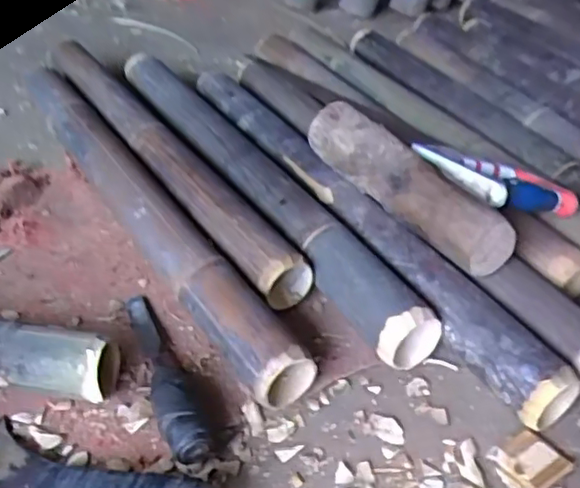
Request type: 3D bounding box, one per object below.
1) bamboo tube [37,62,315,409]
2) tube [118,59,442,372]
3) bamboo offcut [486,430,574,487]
[{"bbox_3d":[-0.185,-0.062,0.747,0.068,0.063,0.676,-21,44,-26],"label":"bamboo tube"},{"bbox_3d":[-0.061,-0.092,0.792,0.070,0.066,0.672,-19,43,-24],"label":"tube"},{"bbox_3d":[0.190,0.172,0.513,0.053,0.010,0.046,-18,43,-23],"label":"bamboo offcut"}]

